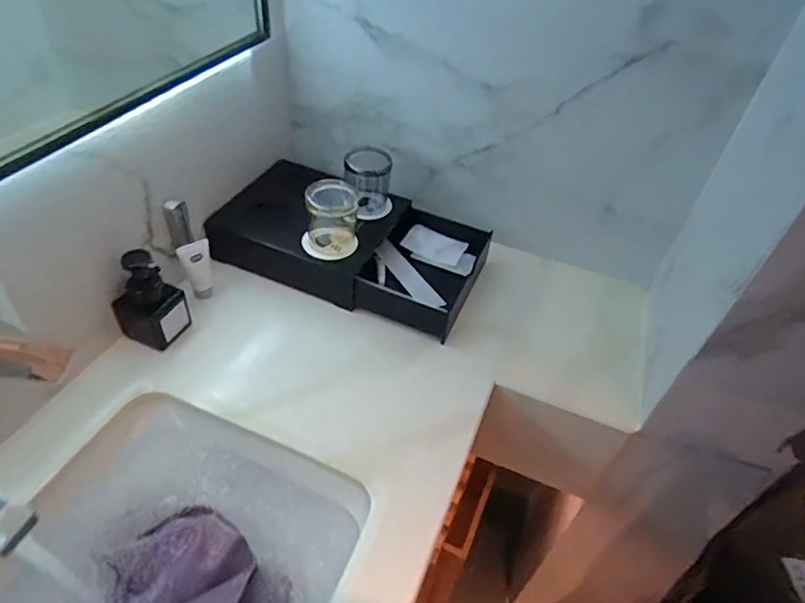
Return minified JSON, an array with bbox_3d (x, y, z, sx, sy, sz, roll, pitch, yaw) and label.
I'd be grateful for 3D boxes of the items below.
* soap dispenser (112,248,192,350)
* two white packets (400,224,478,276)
[{"bbox_3d":[-0.340,-0.005,0.720,0.065,0.146,0.080,21,46,14],"label":"soap dispenser"},{"bbox_3d":[0.065,-0.091,0.915,0.133,0.014,0.065,27,47,19],"label":"two white packets"}]

